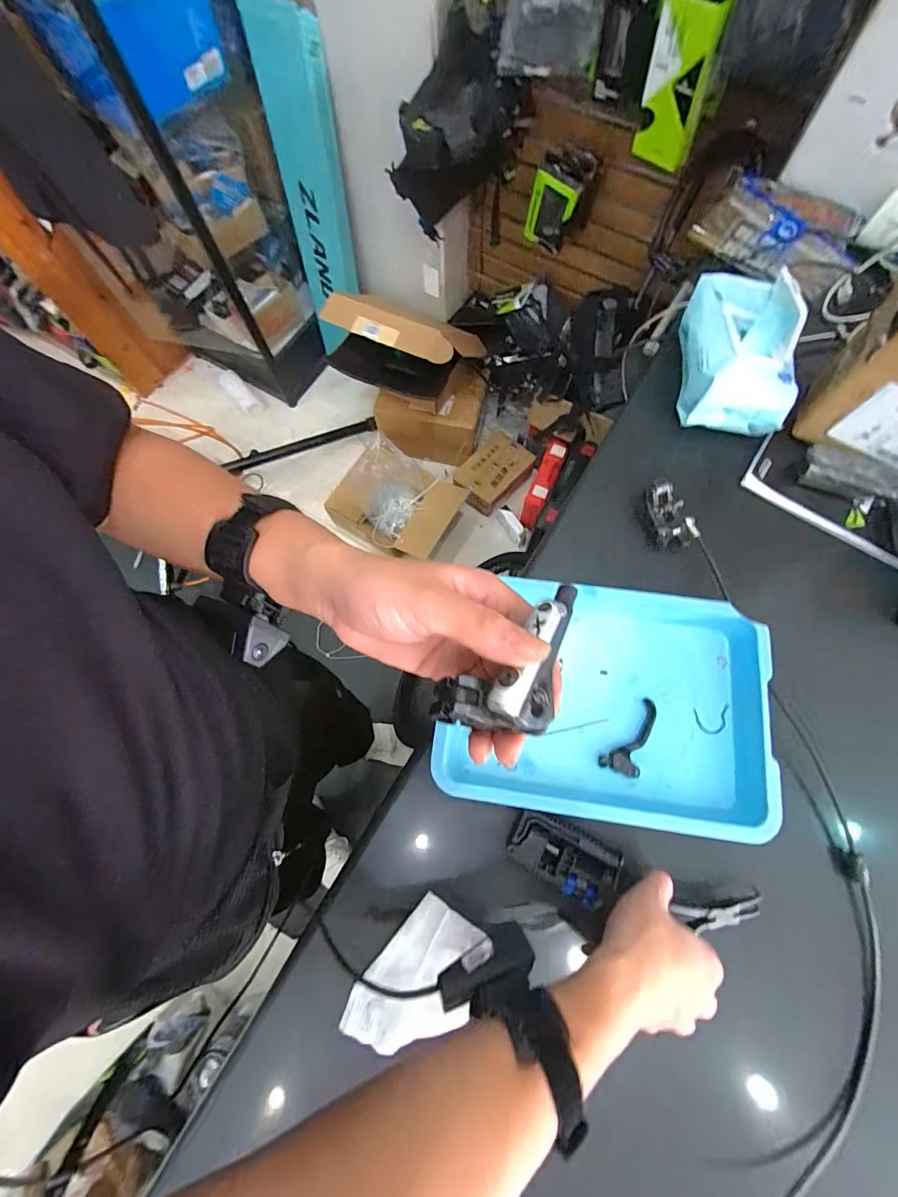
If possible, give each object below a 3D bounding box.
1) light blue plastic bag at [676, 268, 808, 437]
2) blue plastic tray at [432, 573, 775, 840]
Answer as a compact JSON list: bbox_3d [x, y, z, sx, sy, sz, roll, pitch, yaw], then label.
[{"bbox_3d":[0.346,-0.309,0.520,0.113,0.088,0.195,4,74,2],"label":"light blue plastic bag"},{"bbox_3d":[0.157,0.101,0.445,0.314,0.044,0.223,7,74,3],"label":"blue plastic tray"}]

